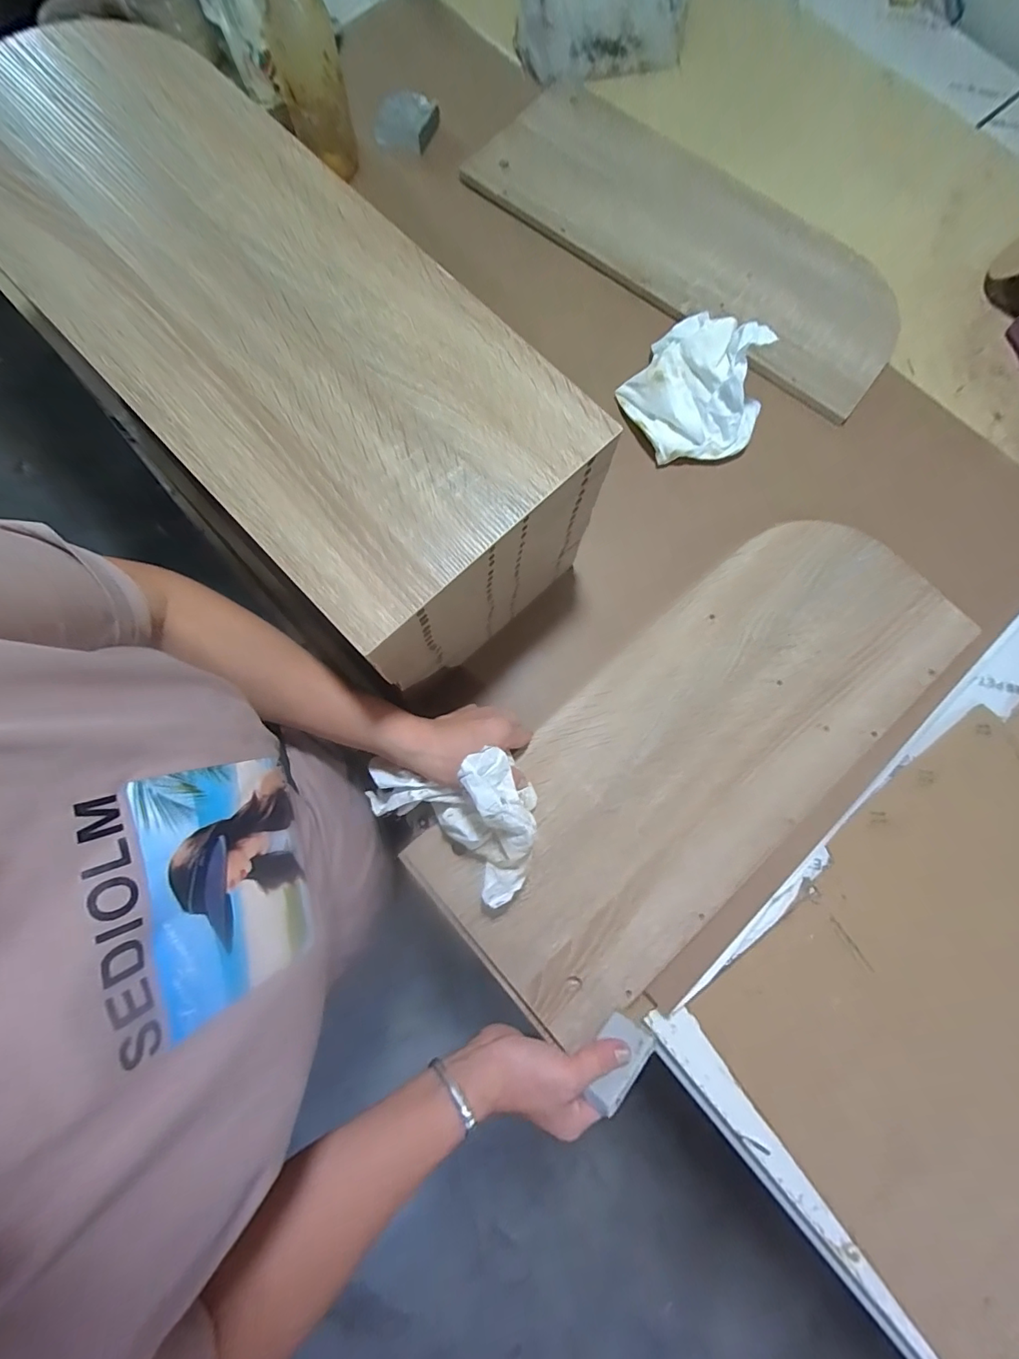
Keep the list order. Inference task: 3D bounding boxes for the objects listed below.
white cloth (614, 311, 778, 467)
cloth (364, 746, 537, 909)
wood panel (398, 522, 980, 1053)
[{"bbox_3d":[0.204,-0.323,0.543,0.156,0.083,0.135,41,81,8],"label":"white cloth"},{"bbox_3d":[-0.041,0.107,0.423,0.158,0.089,0.102,36,80,7],"label":"cloth"},{"bbox_3d":[0.197,0.067,0.494,0.579,0.016,0.242,-42,81,-8],"label":"wood panel"}]

